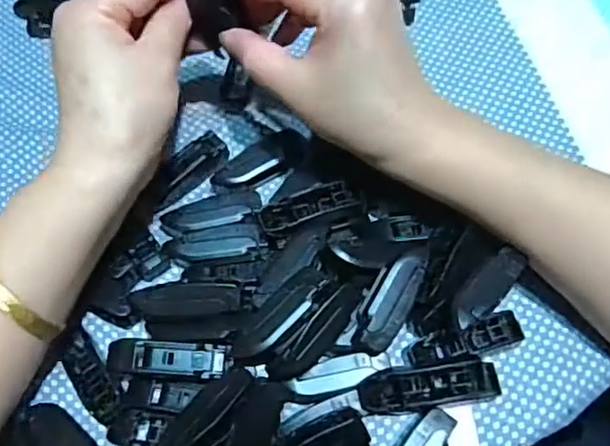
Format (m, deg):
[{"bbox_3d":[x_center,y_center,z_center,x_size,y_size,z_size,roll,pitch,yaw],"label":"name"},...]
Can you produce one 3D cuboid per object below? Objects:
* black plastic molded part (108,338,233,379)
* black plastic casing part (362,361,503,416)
[{"bbox_3d":[-0.063,0.063,0.285,0.057,0.006,0.015,3,65,5],"label":"black plastic molded part"},{"bbox_3d":[0.057,0.075,0.280,0.062,0.012,0.018,-4,65,1],"label":"black plastic casing part"}]

